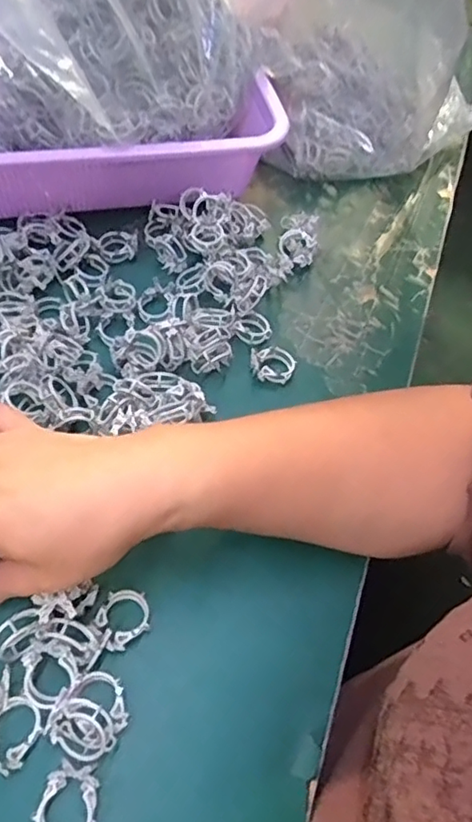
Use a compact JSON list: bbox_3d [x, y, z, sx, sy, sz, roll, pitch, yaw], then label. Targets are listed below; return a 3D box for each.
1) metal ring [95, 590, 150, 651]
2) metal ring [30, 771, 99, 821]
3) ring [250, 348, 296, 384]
[{"bbox_3d":[-0.057,0.105,0.295,0.028,0.004,0.027,11,50,-13],"label":"metal ring"},{"bbox_3d":[-0.073,0.173,0.249,0.026,0.005,0.028,3,67,-7],"label":"metal ring"},{"bbox_3d":[0.026,-0.033,0.392,0.030,0.010,0.025,6,57,-5],"label":"ring"}]

